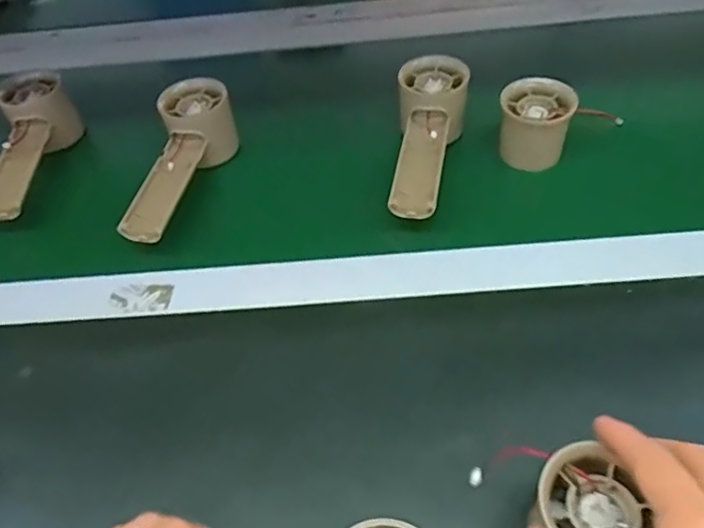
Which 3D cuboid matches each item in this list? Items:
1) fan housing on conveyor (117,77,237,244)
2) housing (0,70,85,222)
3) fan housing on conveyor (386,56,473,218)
[{"bbox_3d":[-0.139,-0.079,0.482,0.059,0.058,0.156,3,53,10],"label":"fan housing on conveyor"},{"bbox_3d":[-0.277,-0.104,0.518,0.057,0.049,0.161,-13,52,-3],"label":"housing"},{"bbox_3d":[0.063,-0.094,0.483,0.054,0.069,0.155,4,53,10],"label":"fan housing on conveyor"}]

